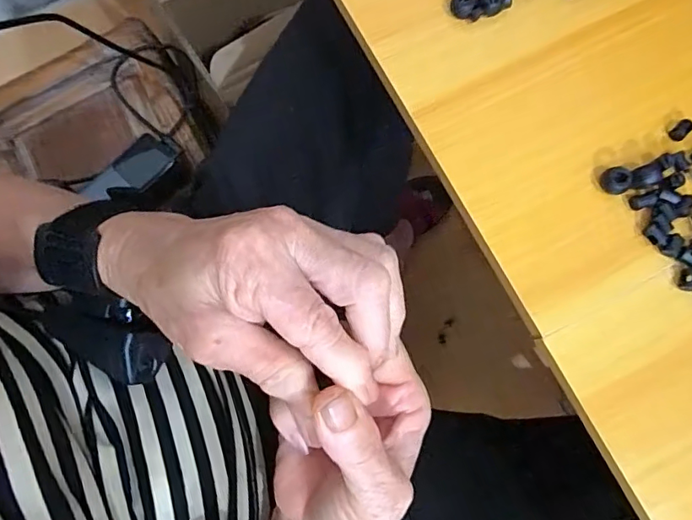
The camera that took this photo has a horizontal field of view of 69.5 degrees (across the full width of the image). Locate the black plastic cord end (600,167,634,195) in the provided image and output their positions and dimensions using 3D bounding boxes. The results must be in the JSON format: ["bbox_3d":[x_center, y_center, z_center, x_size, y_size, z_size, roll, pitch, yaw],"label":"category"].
[{"bbox_3d":[0.172,-0.050,0.317,0.015,0.012,0.017,-38,82,-7],"label":"black plastic cord end"}]

